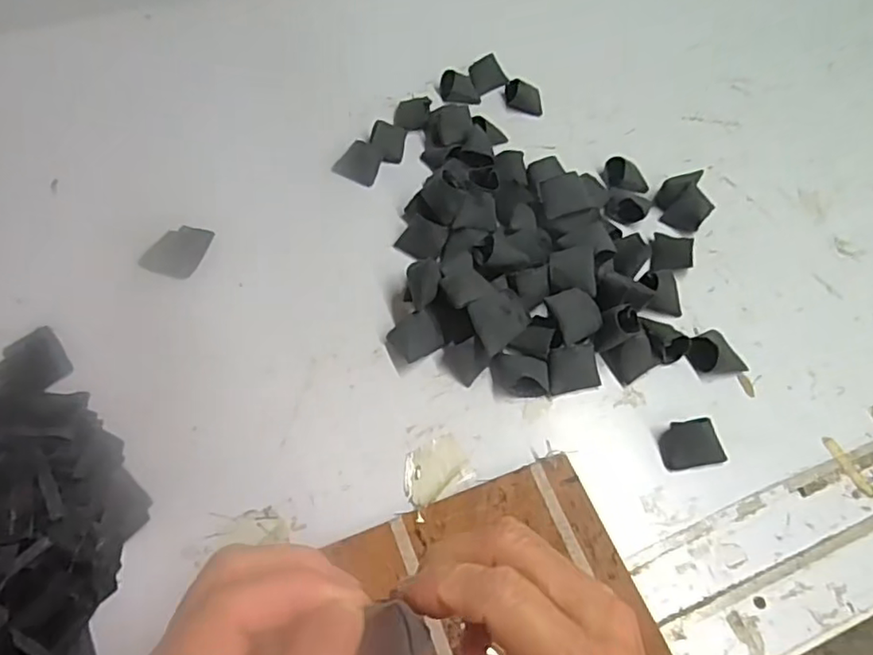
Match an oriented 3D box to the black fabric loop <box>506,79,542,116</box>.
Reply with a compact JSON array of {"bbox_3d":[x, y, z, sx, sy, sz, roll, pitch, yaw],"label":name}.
[{"bbox_3d":[0.096,-0.254,0.672,0.044,0.023,0.028,13,59,5],"label":"black fabric loop"}]

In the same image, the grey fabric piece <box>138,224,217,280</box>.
[{"bbox_3d":[-0.233,-0.069,0.555,0.049,0.004,0.053,13,59,6],"label":"grey fabric piece"}]

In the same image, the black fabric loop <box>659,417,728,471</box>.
[{"bbox_3d":[0.196,0.089,0.470,0.046,0.020,0.032,-6,59,-6],"label":"black fabric loop"}]

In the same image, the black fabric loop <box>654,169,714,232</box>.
[{"bbox_3d":[0.237,-0.117,0.589,0.039,0.036,0.050,-7,60,-7],"label":"black fabric loop"}]

